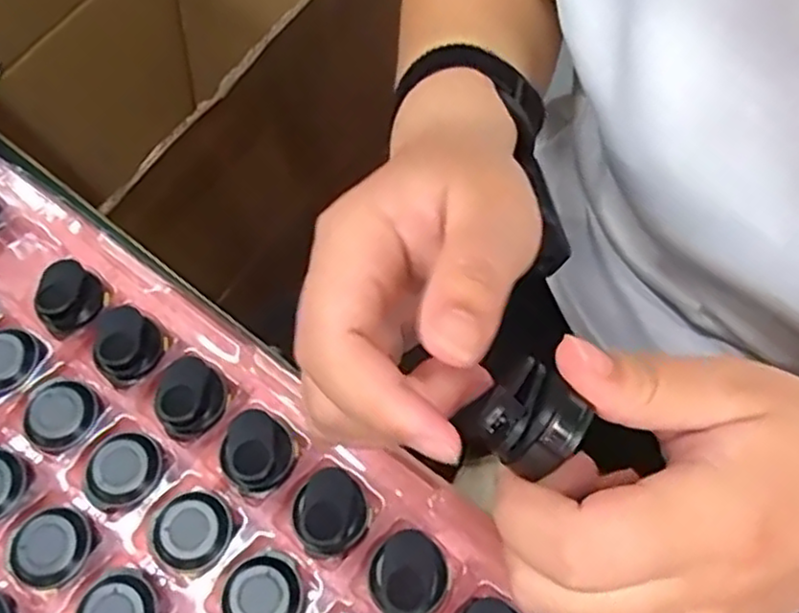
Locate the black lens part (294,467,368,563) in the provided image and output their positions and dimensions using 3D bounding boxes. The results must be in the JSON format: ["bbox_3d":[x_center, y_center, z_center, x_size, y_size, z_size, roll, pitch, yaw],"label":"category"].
[{"bbox_3d":[-0.026,0.076,0.259,0.026,0.011,0.028,0,62,0],"label":"black lens part"}]

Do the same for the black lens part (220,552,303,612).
[{"bbox_3d":[-0.049,0.103,0.250,0.027,0.006,0.029,-16,63,-8],"label":"black lens part"}]

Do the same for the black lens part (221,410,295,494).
[{"bbox_3d":[-0.054,0.055,0.270,0.025,0.013,0.028,-16,63,-8],"label":"black lens part"}]

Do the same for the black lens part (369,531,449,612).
[{"bbox_3d":[0.003,0.095,0.248,0.026,0.013,0.028,0,62,0],"label":"black lens part"}]

